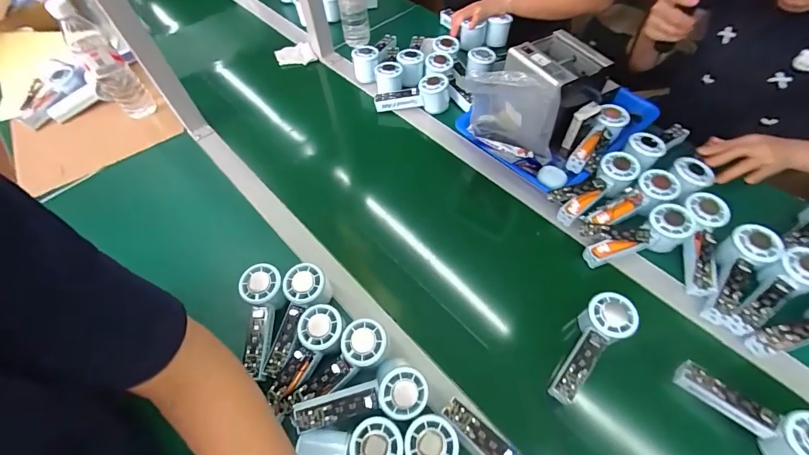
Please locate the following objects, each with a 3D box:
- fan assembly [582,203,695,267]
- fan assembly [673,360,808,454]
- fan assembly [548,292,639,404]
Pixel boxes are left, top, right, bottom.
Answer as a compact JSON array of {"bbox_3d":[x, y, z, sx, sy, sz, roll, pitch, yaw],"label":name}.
[{"bbox_3d":[0.353,0.015,0.565,0.157,0.056,0.060,-18,57,8],"label":"fan assembly"},{"bbox_3d":[0.406,0.210,0.425,0.054,0.053,0.149,-40,64,-20],"label":"fan assembly"},{"bbox_3d":[0.235,0.152,0.474,0.152,0.049,0.055,-37,63,-19],"label":"fan assembly"}]

